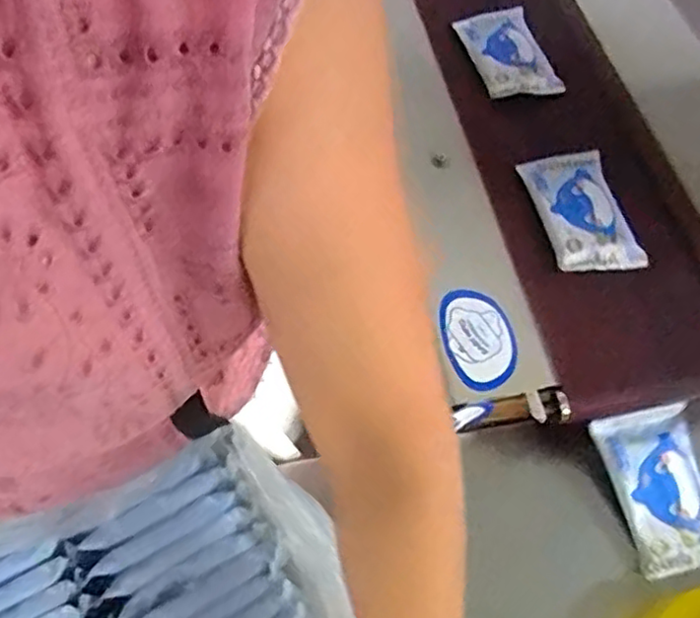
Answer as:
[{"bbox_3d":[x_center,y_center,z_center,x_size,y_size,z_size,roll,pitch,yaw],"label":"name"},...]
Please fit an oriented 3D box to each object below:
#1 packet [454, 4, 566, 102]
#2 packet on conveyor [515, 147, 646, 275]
[{"bbox_3d":[0.187,-0.303,0.780,0.084,0.028,0.139,-15,64,-5],"label":"packet"},{"bbox_3d":[0.235,-0.104,0.669,0.087,0.027,0.148,-11,63,-4],"label":"packet on conveyor"}]

